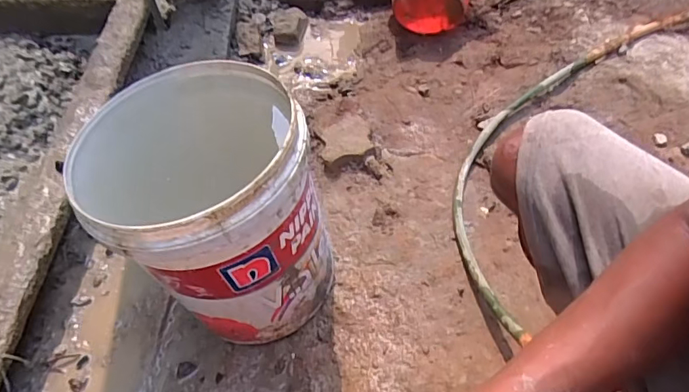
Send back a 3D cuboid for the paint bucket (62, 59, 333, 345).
[{"bbox_3d":[-0.184,0.023,0.733,0.281,0.355,0.303,-2,54,2],"label":"paint bucket"}]

